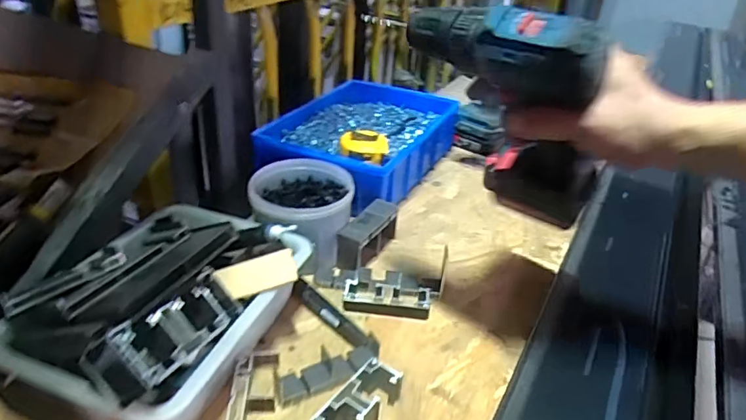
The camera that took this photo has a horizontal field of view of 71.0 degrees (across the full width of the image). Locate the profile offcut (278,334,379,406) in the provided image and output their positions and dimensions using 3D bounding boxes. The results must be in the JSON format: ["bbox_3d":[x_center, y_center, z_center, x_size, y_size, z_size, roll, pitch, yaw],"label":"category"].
[{"bbox_3d":[-0.037,0.145,0.465,0.102,0.016,0.031,-15,36,-28],"label":"profile offcut"}]

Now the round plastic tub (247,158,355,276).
[{"bbox_3d":[-0.082,0.011,0.603,0.115,0.084,0.133,-1,32,-8],"label":"round plastic tub"}]

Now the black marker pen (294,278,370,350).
[{"bbox_3d":[-0.045,0.105,0.526,0.108,0.019,0.015,30,40,36],"label":"black marker pen"}]

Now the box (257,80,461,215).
[{"bbox_3d":[-0.017,-0.102,0.787,0.210,0.098,0.317,15,33,18],"label":"box"}]

